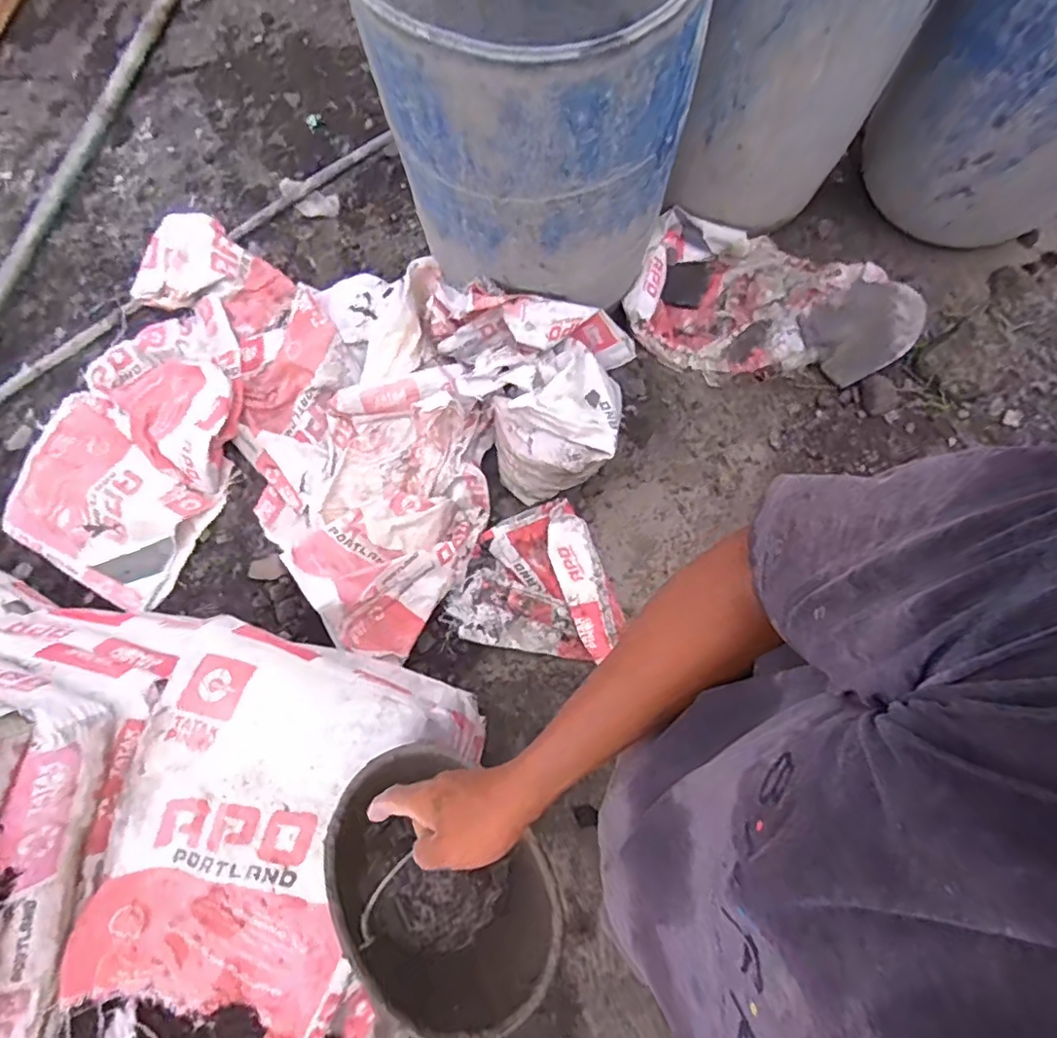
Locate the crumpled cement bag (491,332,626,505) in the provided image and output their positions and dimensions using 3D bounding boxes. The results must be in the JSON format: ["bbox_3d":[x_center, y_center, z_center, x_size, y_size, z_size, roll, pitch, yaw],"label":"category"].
[{"bbox_3d":[0.064,-0.218,1.281,0.271,0.240,0.307,1,78,6],"label":"crumpled cement bag"}]

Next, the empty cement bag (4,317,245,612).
[{"bbox_3d":[-0.942,-0.186,1.388,0.483,0.097,0.665,29,82,11],"label":"empty cement bag"}]

